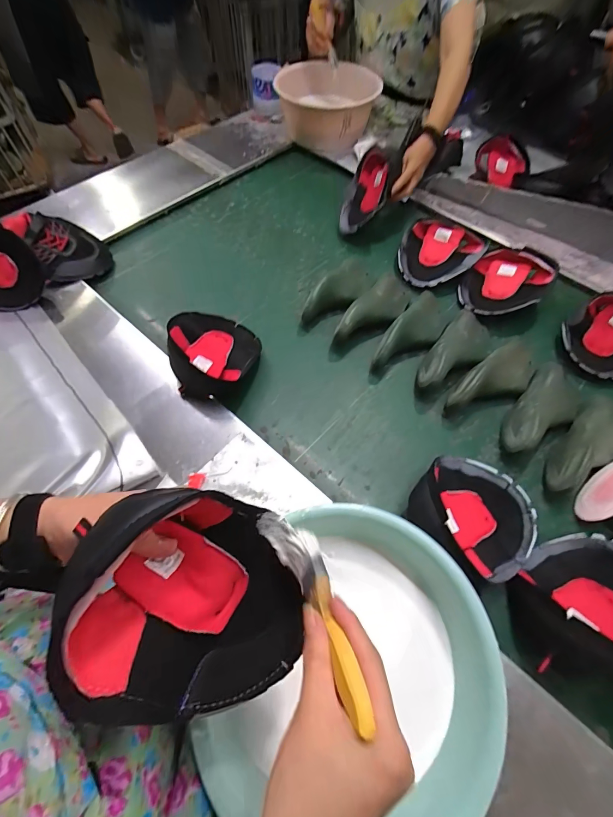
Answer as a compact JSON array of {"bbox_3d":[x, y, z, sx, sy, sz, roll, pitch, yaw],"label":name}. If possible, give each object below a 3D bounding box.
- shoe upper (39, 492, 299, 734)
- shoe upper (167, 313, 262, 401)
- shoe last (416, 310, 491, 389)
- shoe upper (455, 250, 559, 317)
[{"bbox_3d":[-0.091,0.154,0.280,0.158,0.138,0.142,-5,60,-1],"label":"shoe upper"},{"bbox_3d":[-0.166,-0.102,0.665,0.151,0.102,0.181,-6,62,-5],"label":"shoe upper"},{"bbox_3d":[0.291,-0.114,0.684,0.089,0.065,0.219,39,69,21],"label":"shoe last"},{"bbox_3d":[0.426,-0.269,0.772,0.160,0.066,0.186,38,67,16],"label":"shoe upper"}]

